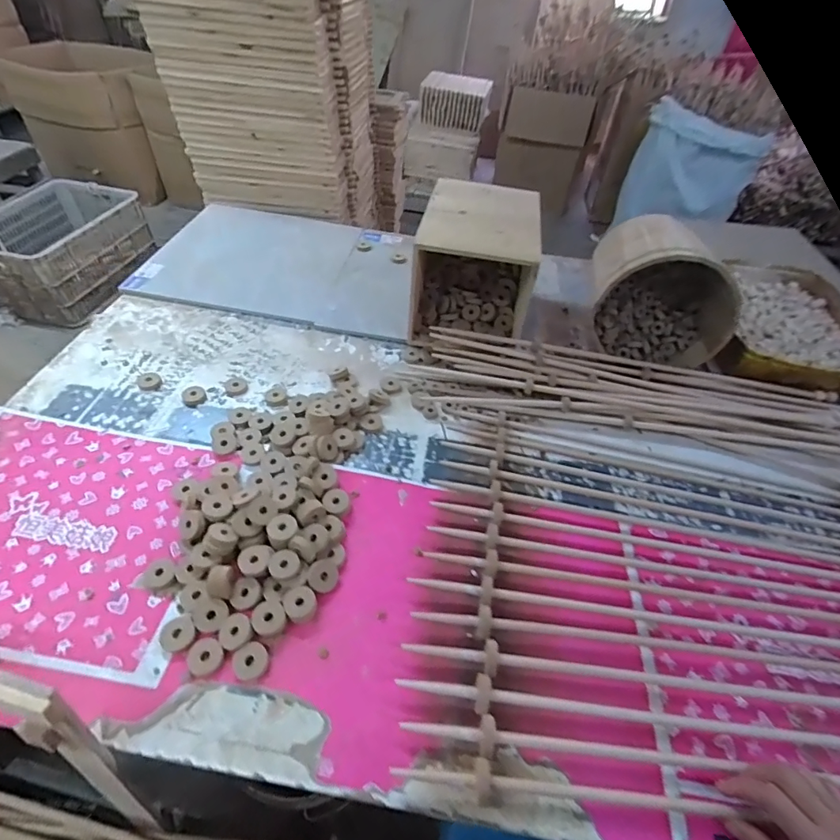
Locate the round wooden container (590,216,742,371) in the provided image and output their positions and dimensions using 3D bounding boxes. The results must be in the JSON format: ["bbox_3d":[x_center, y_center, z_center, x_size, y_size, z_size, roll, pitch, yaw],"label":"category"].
[{"bbox_3d":[0.456,-0.264,0.855,0.243,0.213,0.243,14,50,8],"label":"round wooden container"}]

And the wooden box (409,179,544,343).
[{"bbox_3d":[0.108,-0.288,0.868,0.205,0.214,0.262,11,49,6],"label":"wooden box"}]

